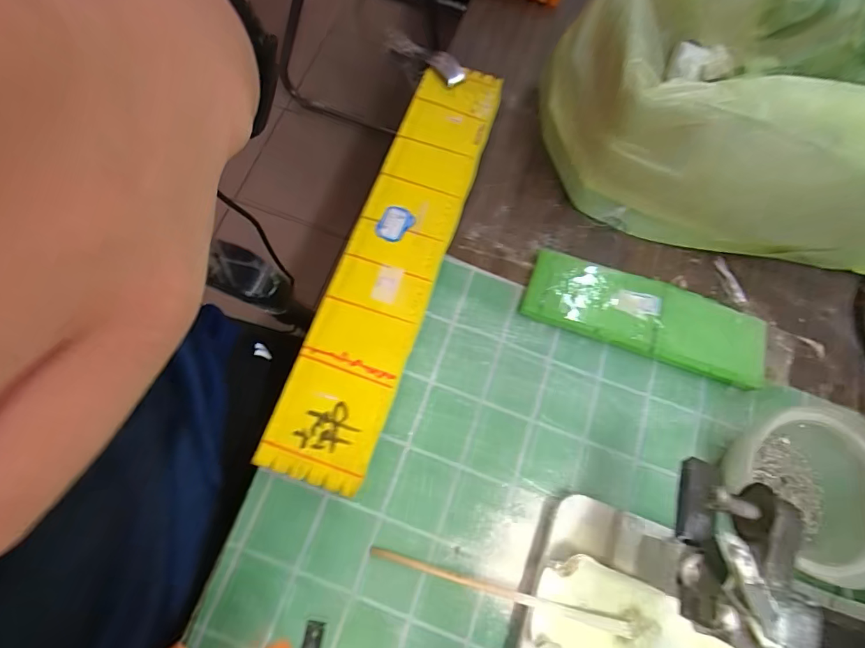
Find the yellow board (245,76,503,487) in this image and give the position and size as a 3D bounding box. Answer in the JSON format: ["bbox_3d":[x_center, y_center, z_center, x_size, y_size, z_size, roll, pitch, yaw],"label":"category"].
[{"bbox_3d":[-0.027,-0.050,0.332,0.068,0.030,0.331,19,73,3],"label":"yellow board"}]

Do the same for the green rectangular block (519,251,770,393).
[{"bbox_3d":[0.161,-0.006,0.330,0.178,0.011,0.060,19,73,3],"label":"green rectangular block"}]

